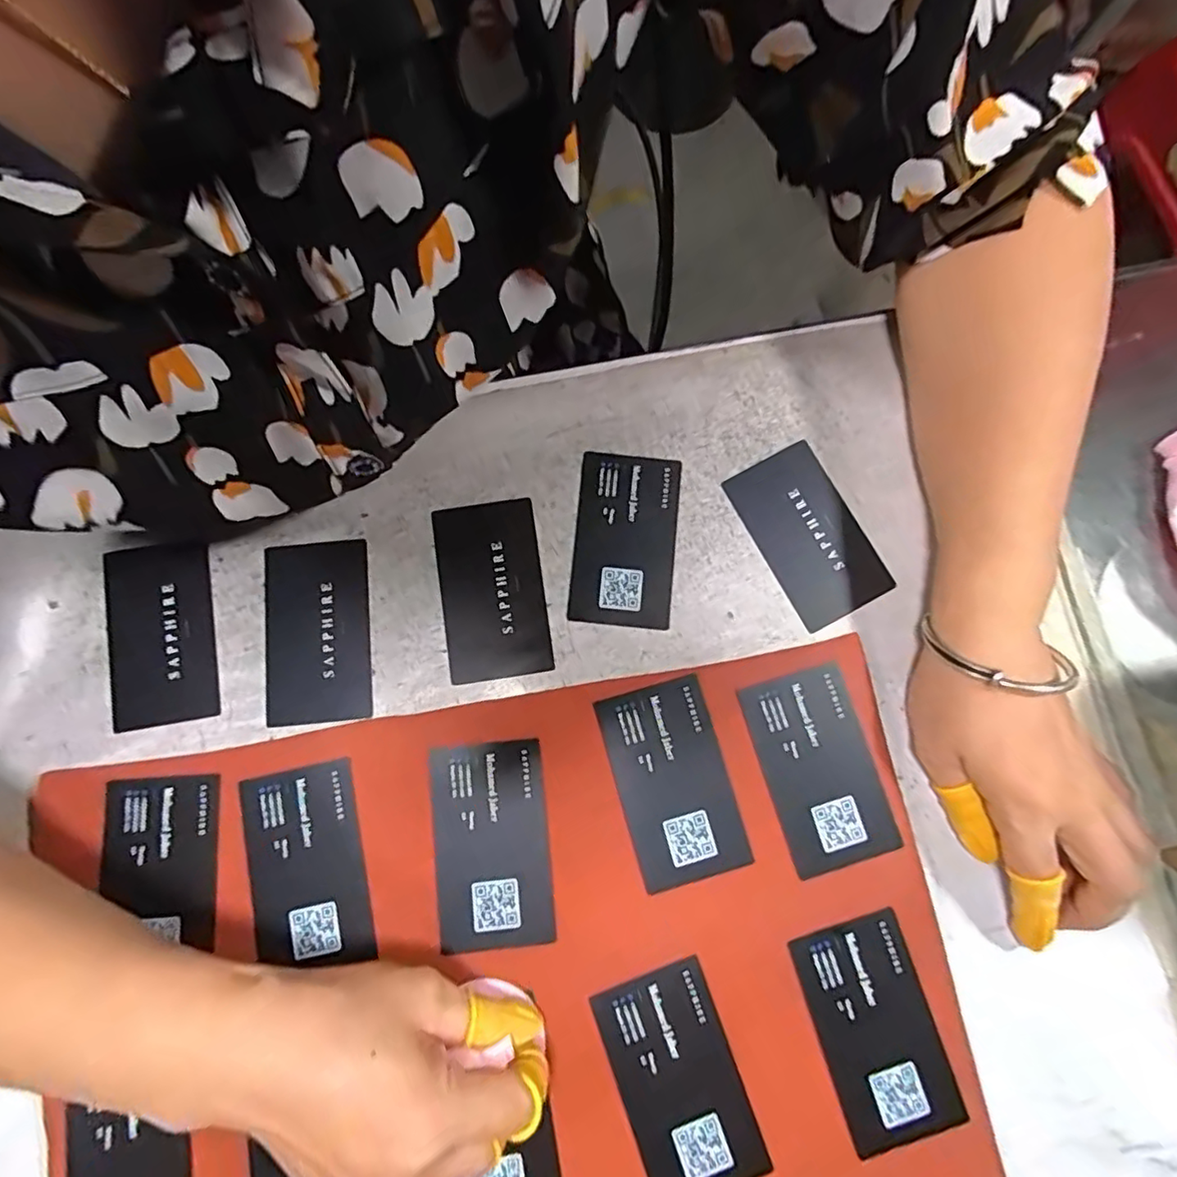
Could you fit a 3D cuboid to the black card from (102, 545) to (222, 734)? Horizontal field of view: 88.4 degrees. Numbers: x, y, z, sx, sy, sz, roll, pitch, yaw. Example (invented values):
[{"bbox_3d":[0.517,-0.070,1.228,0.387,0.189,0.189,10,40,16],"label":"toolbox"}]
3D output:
[{"bbox_3d":[-0.207,0.022,0.290,0.050,0.004,0.085,-11,80,-2],"label":"black card"}]

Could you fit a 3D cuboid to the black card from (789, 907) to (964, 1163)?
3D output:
[{"bbox_3d":[0.123,0.189,0.258,0.050,0.004,0.086,-17,80,-3],"label":"black card"}]

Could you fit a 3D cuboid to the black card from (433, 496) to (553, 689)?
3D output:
[{"bbox_3d":[-0.048,0.000,0.297,0.050,0.004,0.087,-8,80,-2],"label":"black card"}]

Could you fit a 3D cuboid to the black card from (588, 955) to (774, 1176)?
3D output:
[{"bbox_3d":[0.038,0.208,0.254,0.050,0.004,0.086,-21,81,-4],"label":"black card"}]

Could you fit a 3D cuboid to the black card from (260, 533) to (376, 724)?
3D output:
[{"bbox_3d":[-0.132,0.020,0.293,0.050,0.004,0.087,-6,80,-1],"label":"black card"}]

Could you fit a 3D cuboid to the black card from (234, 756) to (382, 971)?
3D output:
[{"bbox_3d":[-0.125,0.122,0.266,0.051,0.004,0.083,-12,80,-2],"label":"black card"}]

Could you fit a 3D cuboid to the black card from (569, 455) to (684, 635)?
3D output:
[{"bbox_3d":[0.018,-0.025,0.303,0.050,0.004,0.086,5,80,1],"label":"black card"}]

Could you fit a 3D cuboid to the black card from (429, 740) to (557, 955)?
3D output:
[{"bbox_3d":[-0.043,0.114,0.269,0.049,0.004,0.086,-6,80,-1],"label":"black card"}]

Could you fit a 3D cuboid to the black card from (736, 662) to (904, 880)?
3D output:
[{"bbox_3d":[0.105,0.082,0.277,0.050,0.004,0.085,-17,80,-3],"label":"black card"}]

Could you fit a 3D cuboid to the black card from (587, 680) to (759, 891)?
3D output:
[{"bbox_3d":[0.038,0.088,0.274,0.050,0.004,0.086,-16,80,-3],"label":"black card"}]

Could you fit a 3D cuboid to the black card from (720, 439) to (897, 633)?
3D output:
[{"bbox_3d":[0.110,-0.027,0.304,0.050,0.004,0.086,-27,81,-5],"label":"black card"}]

